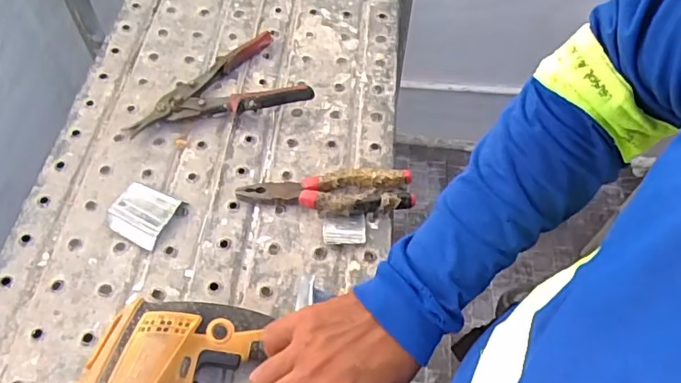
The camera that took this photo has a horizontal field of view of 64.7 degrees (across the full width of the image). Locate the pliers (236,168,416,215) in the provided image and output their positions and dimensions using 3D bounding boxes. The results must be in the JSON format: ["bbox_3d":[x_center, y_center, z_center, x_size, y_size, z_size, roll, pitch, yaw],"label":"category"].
[{"bbox_3d":[-0.016,0.000,0.601,0.189,0.026,0.049,1,55,0],"label":"pliers"}]

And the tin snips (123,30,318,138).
[{"bbox_3d":[-0.161,-0.145,0.694,0.223,0.034,0.129,-10,56,-8],"label":"tin snips"}]

